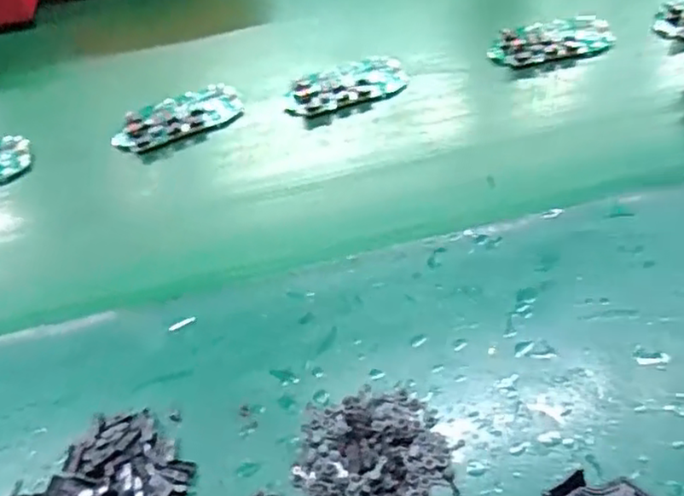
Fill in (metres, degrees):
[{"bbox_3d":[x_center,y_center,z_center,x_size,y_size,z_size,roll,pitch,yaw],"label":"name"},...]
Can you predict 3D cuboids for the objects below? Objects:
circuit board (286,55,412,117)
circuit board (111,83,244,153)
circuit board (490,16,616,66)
[{"bbox_3d":[0.003,-0.130,0.513,0.096,0.011,0.046,-17,54,-8],"label":"circuit board"},{"bbox_3d":[-0.129,-0.103,0.504,0.099,0.013,0.039,-22,55,-12],"label":"circuit board"},{"bbox_3d":[0.169,-0.168,0.526,0.097,0.013,0.045,-15,53,-6],"label":"circuit board"}]

